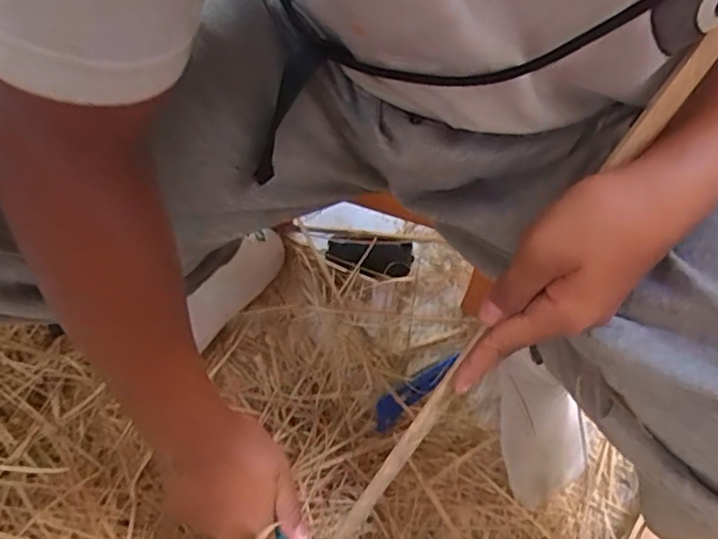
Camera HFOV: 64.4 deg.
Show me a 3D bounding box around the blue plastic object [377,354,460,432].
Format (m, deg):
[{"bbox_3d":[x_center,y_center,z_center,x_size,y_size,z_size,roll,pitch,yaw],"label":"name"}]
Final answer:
[{"bbox_3d":[0.071,0.141,0.687,0.137,0.022,0.031,-32,78,-28],"label":"blue plastic object"}]

